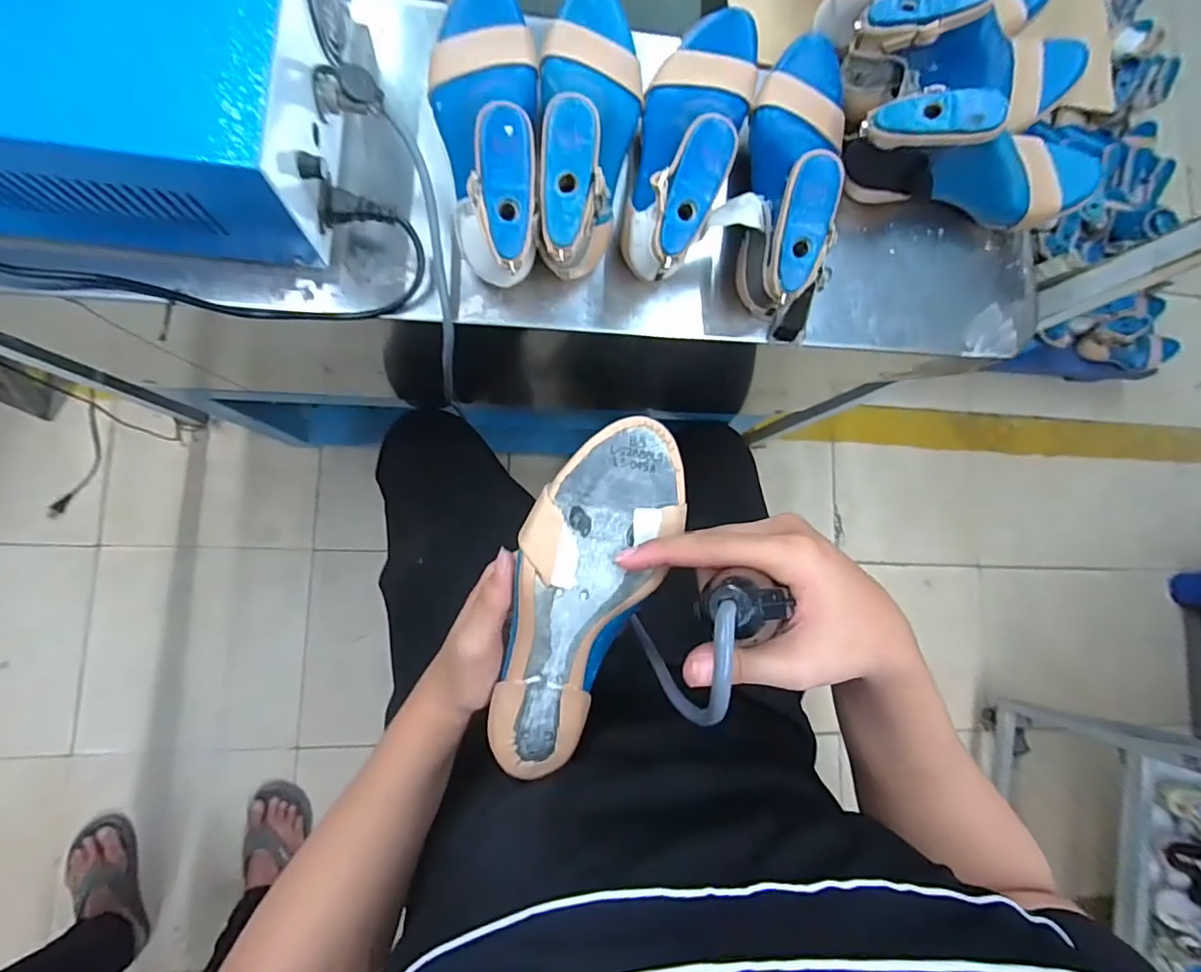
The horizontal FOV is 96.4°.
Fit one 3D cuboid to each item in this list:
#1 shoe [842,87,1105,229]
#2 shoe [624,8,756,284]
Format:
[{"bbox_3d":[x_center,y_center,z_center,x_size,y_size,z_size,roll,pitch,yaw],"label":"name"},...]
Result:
[{"bbox_3d":[0.340,-0.290,0.476,0.244,0.094,0.079,-5,85,-9],"label":"shoe"},{"bbox_3d":[0.073,-0.293,0.432,0.080,0.089,0.247,20,82,-6],"label":"shoe"}]

